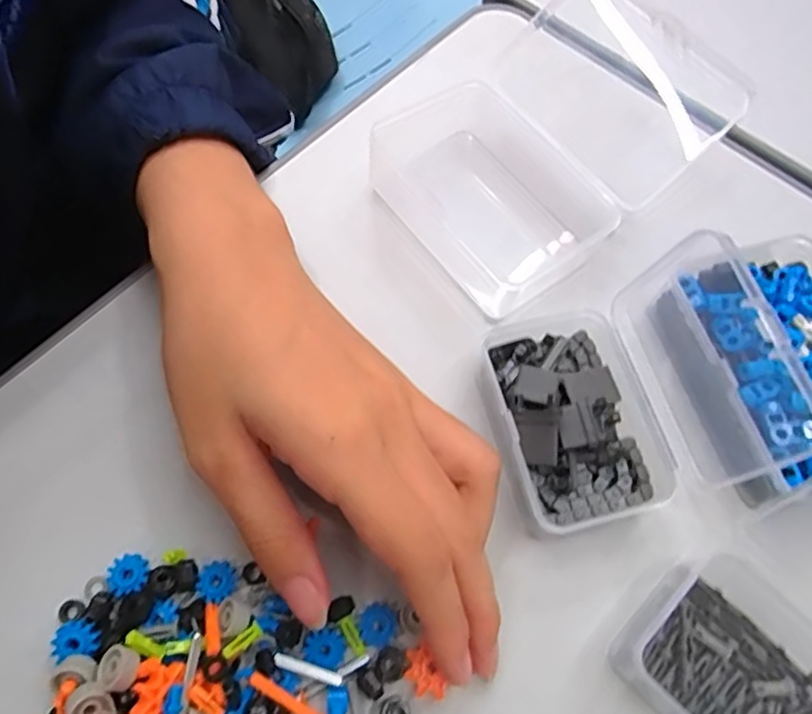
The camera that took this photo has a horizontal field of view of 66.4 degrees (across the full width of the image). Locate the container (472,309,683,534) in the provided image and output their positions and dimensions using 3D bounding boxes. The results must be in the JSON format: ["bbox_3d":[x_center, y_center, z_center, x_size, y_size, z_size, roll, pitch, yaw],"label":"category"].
[{"bbox_3d":[0.059,0.023,0.227,0.059,0.028,0.077,-14,69,-9],"label":"container"}]

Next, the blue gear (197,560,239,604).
[{"bbox_3d":[-0.064,0.076,0.210,0.012,0.004,0.013,1,67,-3],"label":"blue gear"}]

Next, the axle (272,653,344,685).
[{"bbox_3d":[-0.031,0.100,0.198,0.022,0.005,0.004,18,67,6],"label":"axle"}]

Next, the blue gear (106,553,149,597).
[{"bbox_3d":[-0.094,0.074,0.210,0.012,0.006,0.013,1,67,-3],"label":"blue gear"}]

